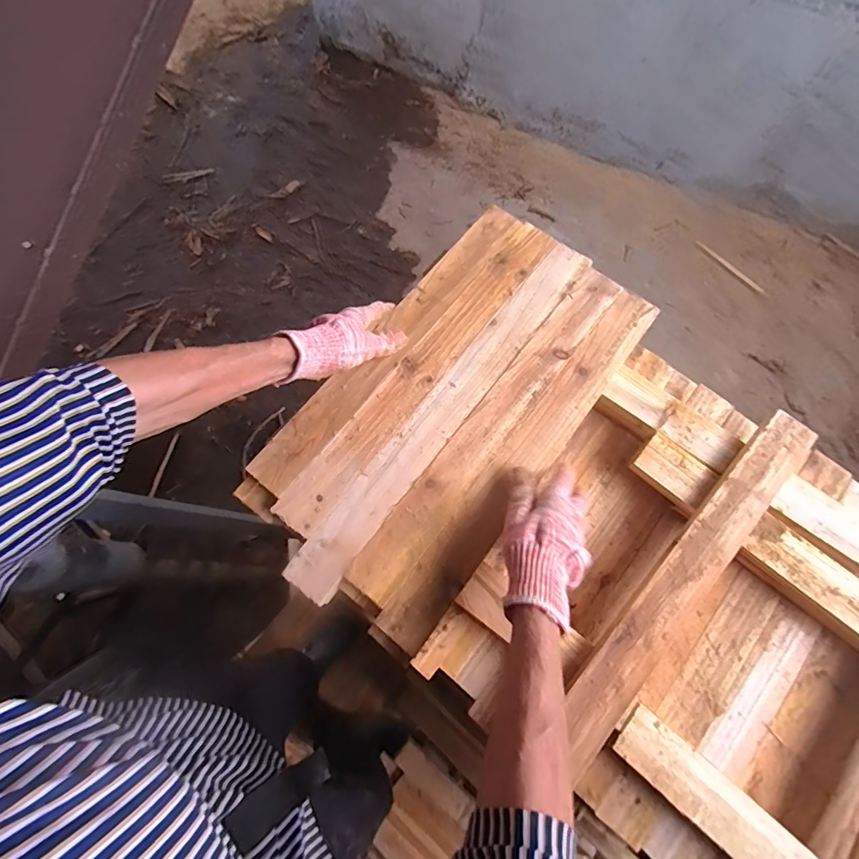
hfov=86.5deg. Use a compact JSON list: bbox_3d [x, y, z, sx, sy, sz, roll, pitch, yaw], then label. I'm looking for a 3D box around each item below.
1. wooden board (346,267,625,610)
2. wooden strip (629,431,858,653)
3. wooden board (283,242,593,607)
[{"bbox_3d":[0.079,-0.016,0.515,0.049,0.023,0.467,36,76,11],"label":"wooden board"},{"bbox_3d":[0.519,0.238,0.499,0.666,0.029,0.063,38,81,7],"label":"wooden strip"},{"bbox_3d":[0.028,-0.038,0.517,0.055,0.012,0.508,36,76,11],"label":"wooden board"}]

